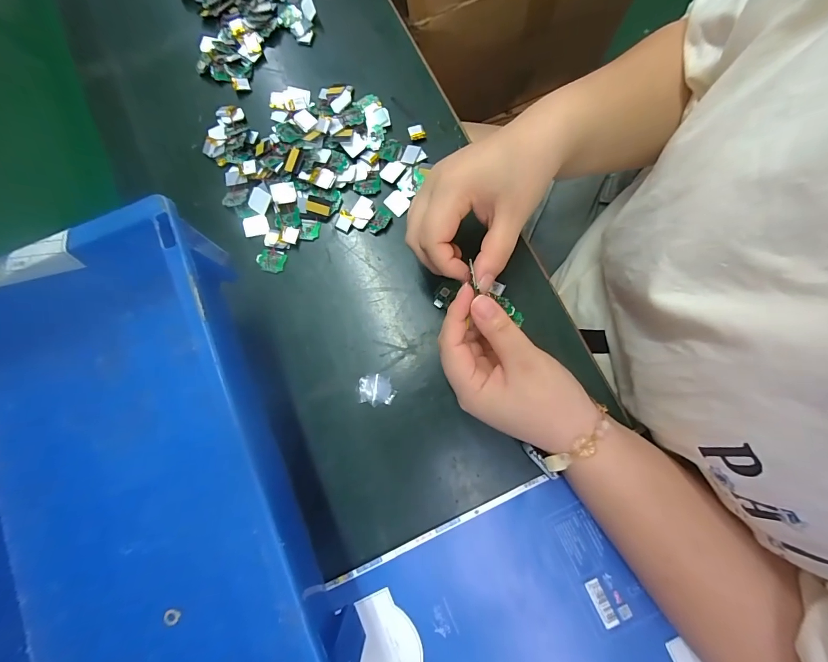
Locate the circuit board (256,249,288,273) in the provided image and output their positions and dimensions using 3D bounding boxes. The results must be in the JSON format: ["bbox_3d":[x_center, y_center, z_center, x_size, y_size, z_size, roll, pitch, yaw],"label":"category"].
[{"bbox_3d":[-0.131,-0.065,0.335,0.026,0.004,0.021,11,80,3],"label":"circuit board"}]

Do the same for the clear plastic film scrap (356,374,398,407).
[{"bbox_3d":[-0.032,0.050,0.312,0.030,0.004,0.026,-12,79,-1],"label":"clear plastic film scrap"}]

